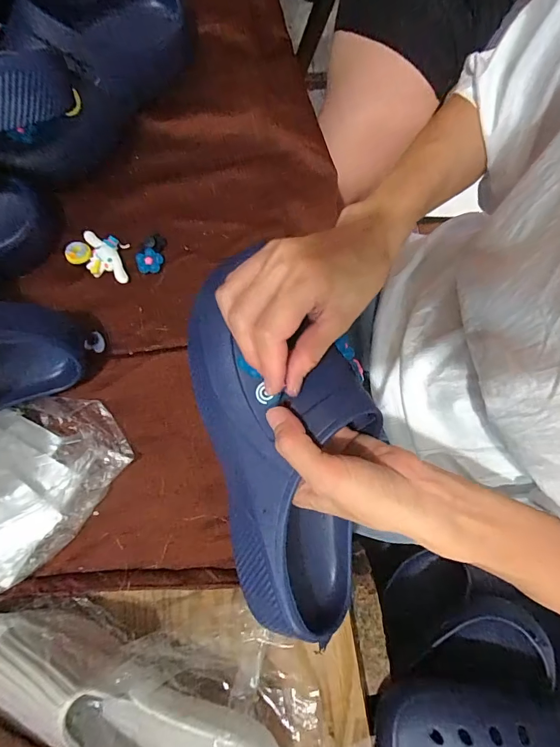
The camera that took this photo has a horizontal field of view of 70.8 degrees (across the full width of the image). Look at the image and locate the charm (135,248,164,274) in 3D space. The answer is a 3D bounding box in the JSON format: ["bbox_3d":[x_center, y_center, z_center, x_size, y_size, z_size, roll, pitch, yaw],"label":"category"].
[{"bbox_3d":[-0.127,-0.109,0.385,0.025,0.010,0.022,-27,82,-7],"label":"charm"}]

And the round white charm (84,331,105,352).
[{"bbox_3d":[-0.173,-0.028,0.370,0.018,0.004,0.018,1,80,-3],"label":"round white charm"}]

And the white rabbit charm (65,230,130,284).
[{"bbox_3d":[-0.174,-0.116,0.384,0.061,0.010,0.041,16,79,0],"label":"white rabbit charm"}]

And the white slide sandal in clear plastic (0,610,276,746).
[{"bbox_3d":[-0.121,0.243,0.289,0.259,0.084,0.077,25,80,0],"label":"white slide sandal in clear plastic"}]

